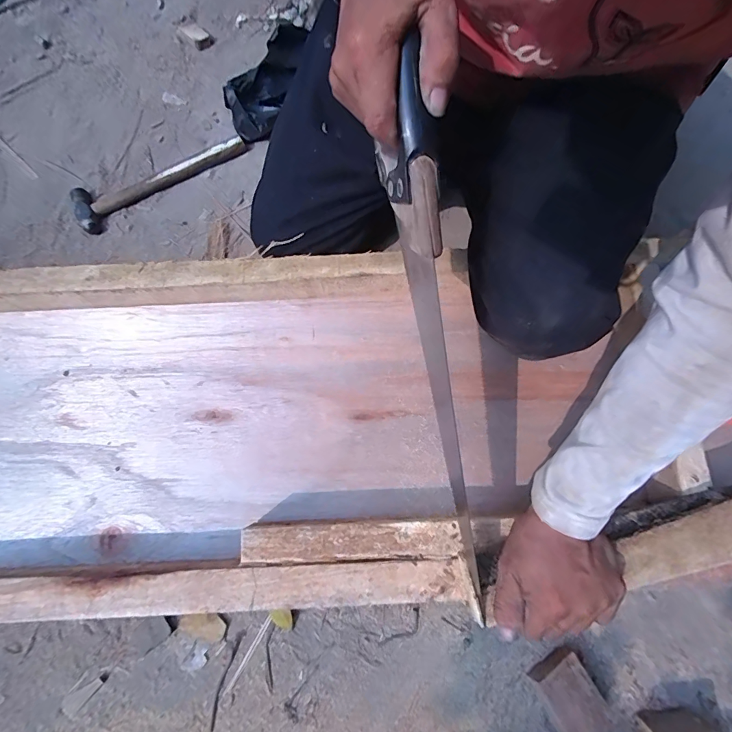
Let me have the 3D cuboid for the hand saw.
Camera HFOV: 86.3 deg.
[{"bbox_3d":[0.060,0.005,0.357,0.024,0.105,0.457,-11,104,-4],"label":"hand saw"}]

